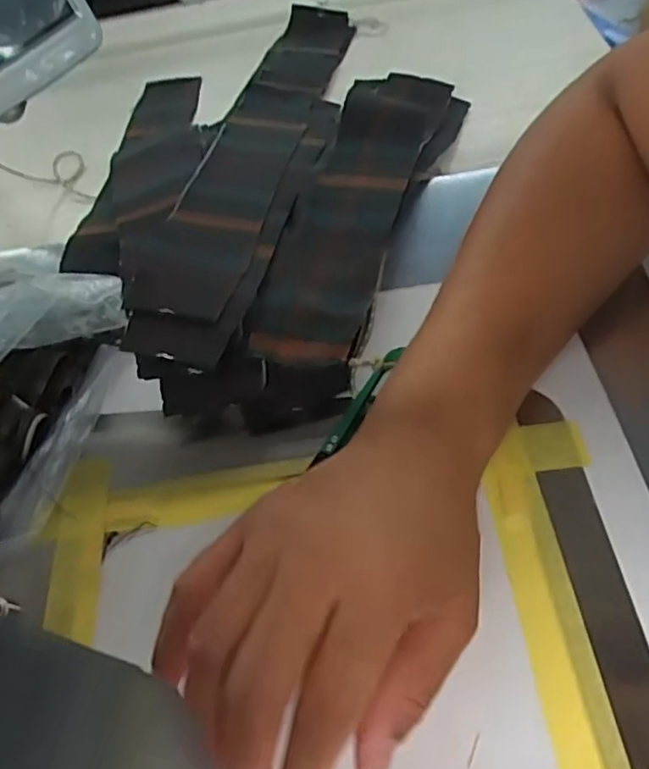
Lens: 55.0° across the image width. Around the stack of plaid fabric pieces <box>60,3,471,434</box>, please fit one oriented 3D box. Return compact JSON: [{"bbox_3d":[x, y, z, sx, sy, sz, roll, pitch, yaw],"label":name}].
[{"bbox_3d":[-0.045,-0.163,0.448,0.259,0.043,0.432,-1,50,10],"label":"stack of plaid fabric pieces"}]

